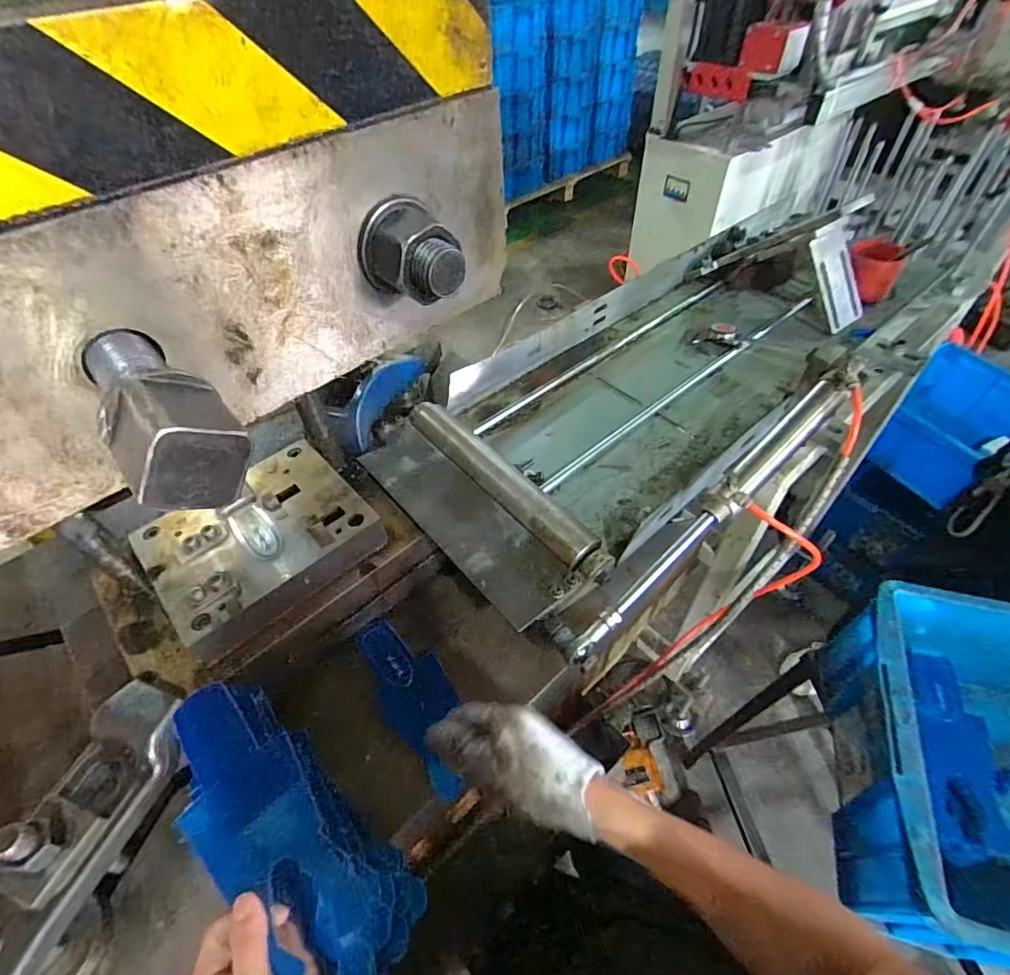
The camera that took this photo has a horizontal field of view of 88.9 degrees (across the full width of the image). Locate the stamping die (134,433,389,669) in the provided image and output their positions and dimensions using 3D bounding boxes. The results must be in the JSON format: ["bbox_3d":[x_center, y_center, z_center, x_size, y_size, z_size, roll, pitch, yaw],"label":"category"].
[{"bbox_3d":[-0.248,0.047,0.524,0.195,0.041,0.170,-35,57,-23],"label":"stamping die"}]

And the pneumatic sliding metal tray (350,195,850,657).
[{"bbox_3d":[0.213,-0.139,0.675,0.751,0.155,0.372,-36,57,-24],"label":"pneumatic sliding metal tray"}]

